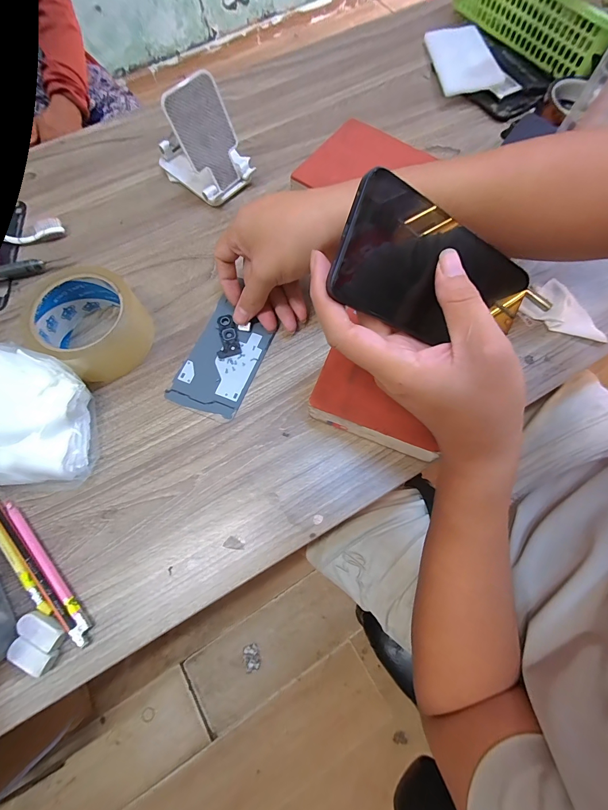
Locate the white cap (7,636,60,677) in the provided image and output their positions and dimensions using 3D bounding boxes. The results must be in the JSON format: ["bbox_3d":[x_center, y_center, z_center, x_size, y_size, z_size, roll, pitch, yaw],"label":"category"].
[{"bbox_3d":[-0.200,0.184,0.247,0.033,0.008,0.017,27,73,-2],"label":"white cap"}]

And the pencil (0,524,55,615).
[{"bbox_3d":[-0.232,0.127,0.271,0.009,0.004,0.102,-43,75,-12],"label":"pencil"}]

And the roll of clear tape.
[{"bbox_3d":[-0.202,-0.075,0.321,0.097,0.050,0.091,-1,71,2],"label":"roll of clear tape"}]

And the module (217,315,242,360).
[{"bbox_3d":[-0.079,-0.071,0.341,0.023,0.004,0.047,-14,71,-3],"label":"module"}]

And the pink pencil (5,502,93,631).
[{"bbox_3d":[-0.210,0.129,0.272,0.009,0.006,0.126,-43,75,-12],"label":"pink pencil"}]

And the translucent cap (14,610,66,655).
[{"bbox_3d":[-0.198,0.168,0.250,0.035,0.010,0.016,26,73,10],"label":"translucent cap"}]

